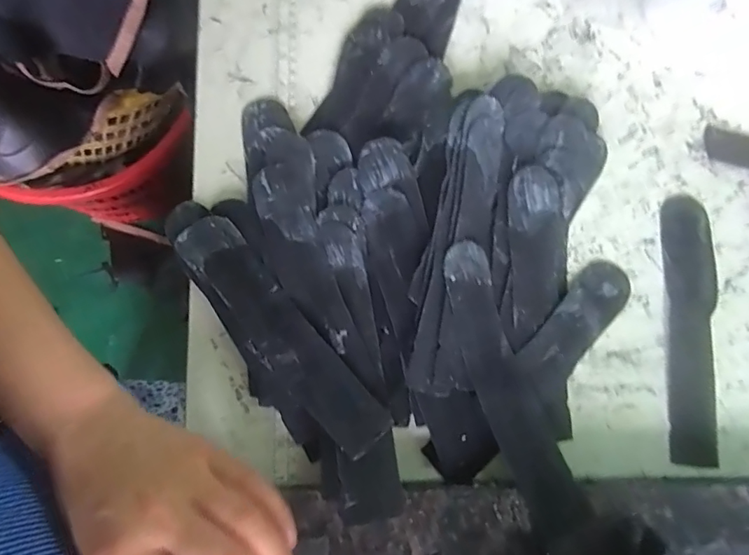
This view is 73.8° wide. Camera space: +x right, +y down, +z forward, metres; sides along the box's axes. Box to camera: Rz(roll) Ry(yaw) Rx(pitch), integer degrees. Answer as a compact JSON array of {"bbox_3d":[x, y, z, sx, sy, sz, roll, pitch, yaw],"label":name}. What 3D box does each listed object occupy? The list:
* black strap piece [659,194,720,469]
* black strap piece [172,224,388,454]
[{"bbox_3d":[0.221,0.033,0.349,0.035,0.009,0.184,4,75,-1],"label":"black strap piece"},{"bbox_3d":[-0.063,0.034,0.322,0.041,0.004,0.184,-39,80,-11],"label":"black strap piece"}]

